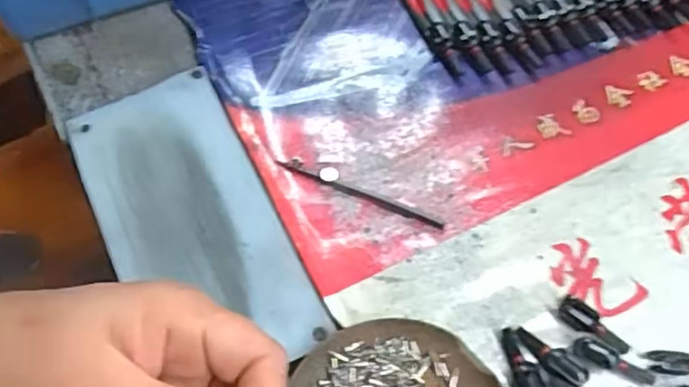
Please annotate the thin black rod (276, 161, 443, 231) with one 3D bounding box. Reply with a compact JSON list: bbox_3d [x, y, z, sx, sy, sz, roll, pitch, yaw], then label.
[{"bbox_3d":[0.009,-0.001,0.397,0.105,0.004,0.007,21,66,10],"label":"thin black rod"}]

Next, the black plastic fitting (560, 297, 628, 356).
[{"bbox_3d":[0.137,0.074,0.363,0.041,0.010,0.014,36,69,16],"label":"black plastic fitting"}]

